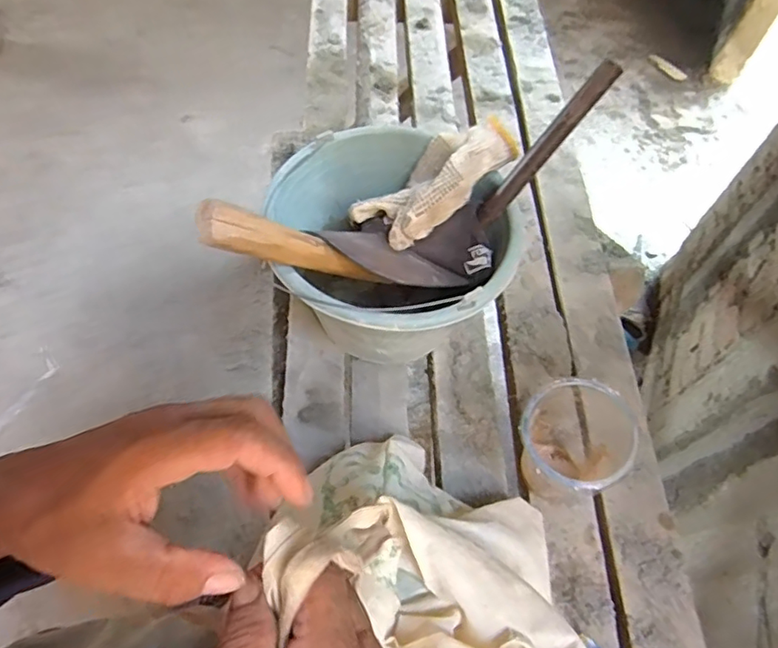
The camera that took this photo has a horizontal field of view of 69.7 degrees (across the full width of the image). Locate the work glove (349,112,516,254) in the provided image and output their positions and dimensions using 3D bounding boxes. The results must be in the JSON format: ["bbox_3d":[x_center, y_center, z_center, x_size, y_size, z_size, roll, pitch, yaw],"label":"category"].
[{"bbox_3d":[0.047,-0.145,0.563,0.172,0.052,0.087,-40,69,-23],"label":"work glove"}]

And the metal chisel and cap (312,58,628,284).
[{"bbox_3d":[0.085,-0.123,0.513,0.280,0.106,0.103,-34,63,13],"label":"metal chisel and cap"}]

